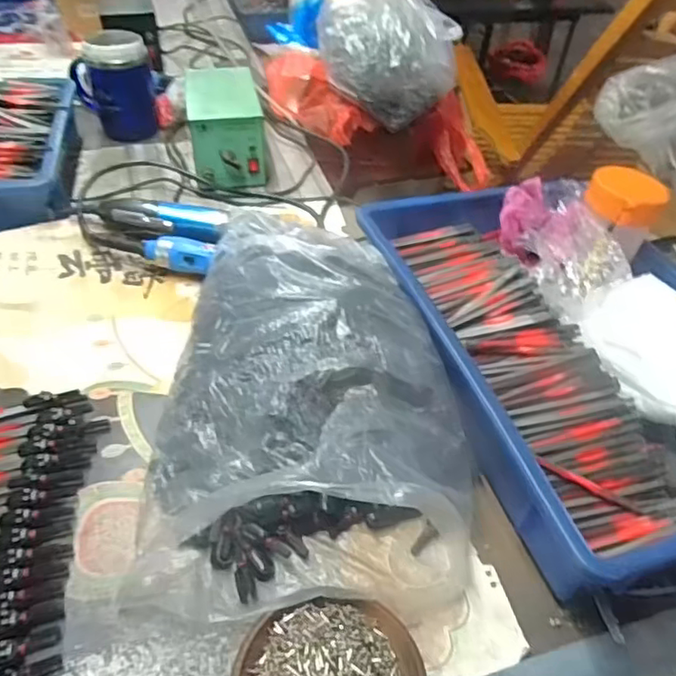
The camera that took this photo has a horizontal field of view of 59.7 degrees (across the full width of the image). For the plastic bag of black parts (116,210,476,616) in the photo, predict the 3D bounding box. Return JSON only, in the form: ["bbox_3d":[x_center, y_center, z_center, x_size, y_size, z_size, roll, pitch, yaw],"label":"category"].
[{"bbox_3d":[-0.025,0.029,0.481,0.233,0.084,0.330,1,44,-5],"label":"plastic bag of black parts"}]

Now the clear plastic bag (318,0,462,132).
[{"bbox_3d":[0.072,-0.487,0.904,0.211,0.252,0.181,32,50,24],"label":"clear plastic bag"}]

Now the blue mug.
[{"bbox_3d":[-0.316,-0.360,0.826,0.105,0.127,0.082,-12,47,-17],"label":"blue mug"}]

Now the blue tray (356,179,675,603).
[{"bbox_3d":[0.212,-0.008,0.551,0.281,0.081,0.443,-11,46,-16],"label":"blue tray"}]

